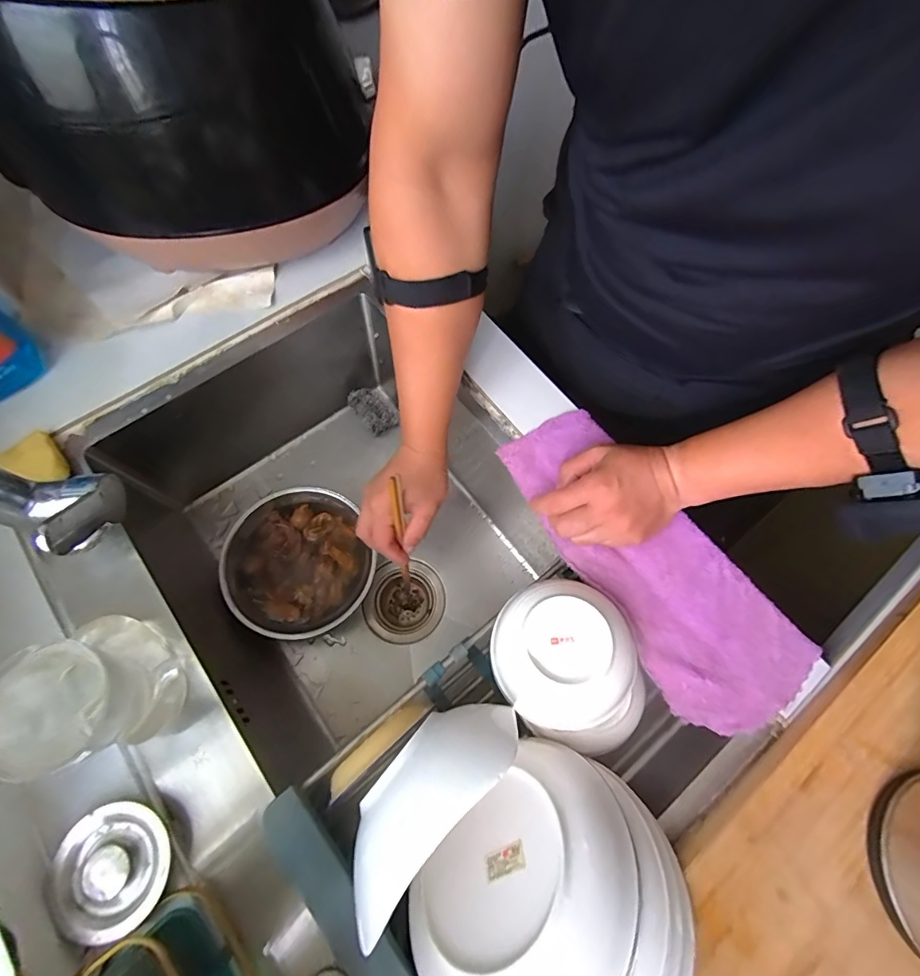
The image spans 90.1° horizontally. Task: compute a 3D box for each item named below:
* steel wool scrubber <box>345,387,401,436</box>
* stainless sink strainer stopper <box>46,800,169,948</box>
[{"bbox_3d":[-0.127,-0.119,0.693,0.059,0.042,0.065,-31,73,-14],"label":"steel wool scrubber"},{"bbox_3d":[-0.260,0.282,0.337,0.076,0.017,0.083,1,68,-2],"label":"stainless sink strainer stopper"}]

